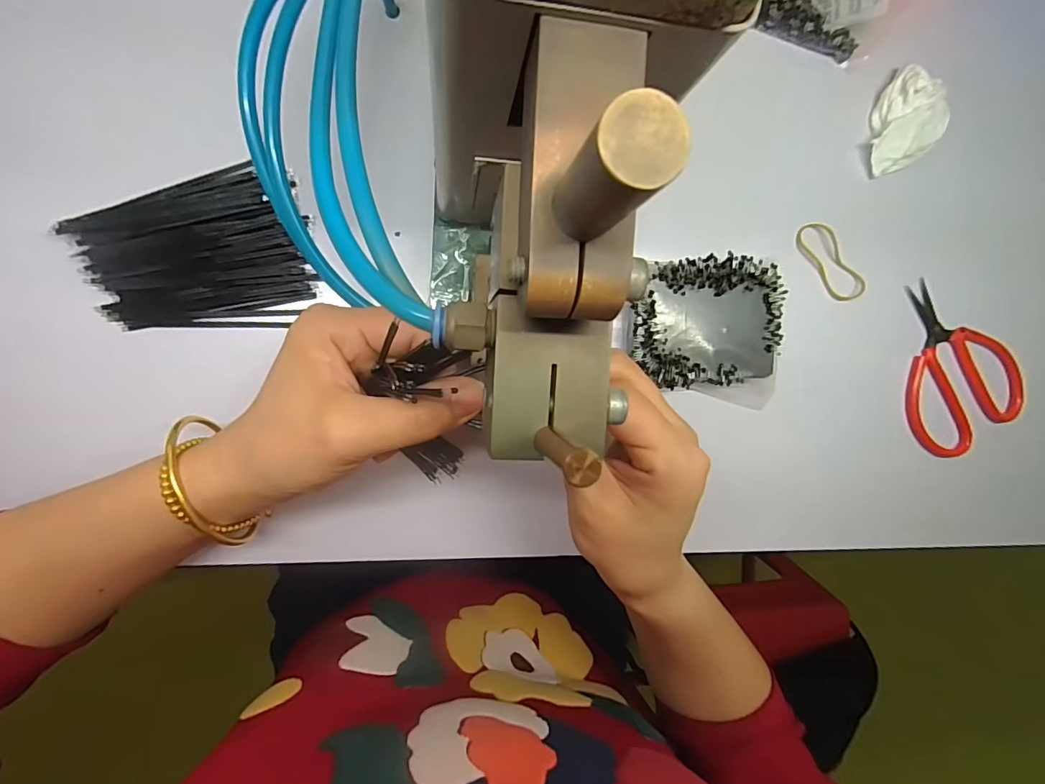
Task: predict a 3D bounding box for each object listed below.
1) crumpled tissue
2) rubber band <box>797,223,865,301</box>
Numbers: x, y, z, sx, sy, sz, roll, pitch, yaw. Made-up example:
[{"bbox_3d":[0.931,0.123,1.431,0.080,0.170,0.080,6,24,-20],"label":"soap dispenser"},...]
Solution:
[{"bbox_3d":[0.232,-0.160,0.288,0.039,0.016,0.059,26,90,-10],"label":"crumpled tissue"},{"bbox_3d":[0.191,-0.080,0.298,0.021,0.009,0.056,-43,99,-3],"label":"rubber band"}]

